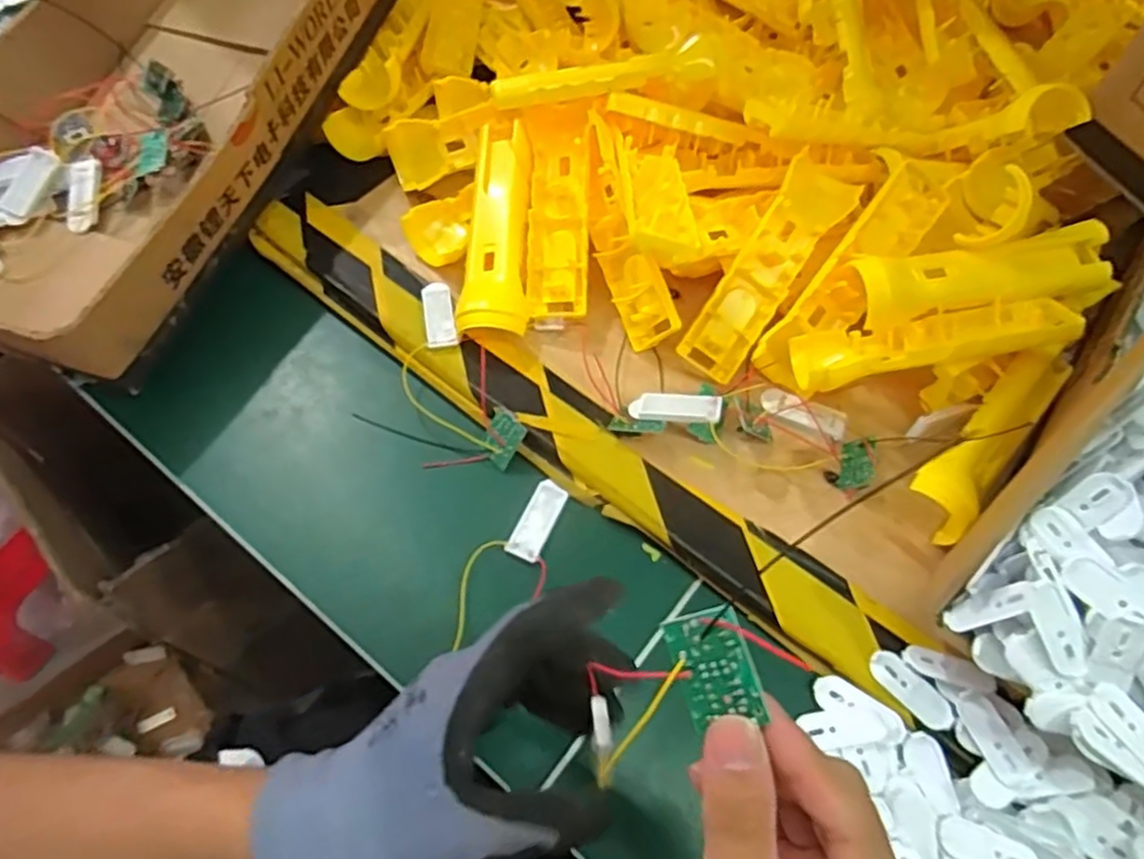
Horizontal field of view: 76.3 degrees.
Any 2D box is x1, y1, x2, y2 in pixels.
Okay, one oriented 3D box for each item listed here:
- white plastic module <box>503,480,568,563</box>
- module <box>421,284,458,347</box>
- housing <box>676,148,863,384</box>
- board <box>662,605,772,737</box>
[{"bbox_3d":[-0.021,0.057,0.459,0.020,0.012,0.054,23,62,9],"label":"white plastic module"},{"bbox_3d":[-0.095,-0.081,0.519,0.021,0.008,0.055,-9,62,-8],"label":"module"},{"bbox_3d":[0.133,-0.111,0.496,0.044,0.032,0.164,34,89,17],"label":"housing"},{"bbox_3d":[0.042,0.072,0.220,0.025,0.004,0.033,-23,80,34],"label":"board"}]

